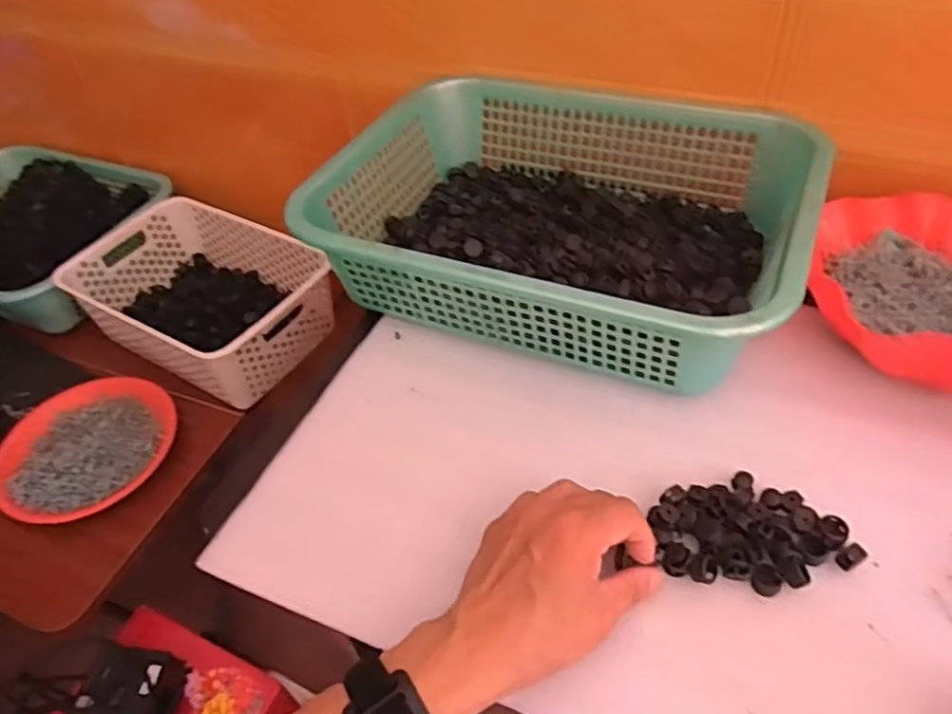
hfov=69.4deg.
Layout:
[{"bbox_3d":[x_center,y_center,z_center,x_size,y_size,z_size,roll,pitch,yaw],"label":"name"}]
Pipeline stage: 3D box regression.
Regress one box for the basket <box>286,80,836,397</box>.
[{"bbox_3d":[0.075,-0.129,0.589,0.379,0.099,0.297,17,52,20],"label":"basket"}]

